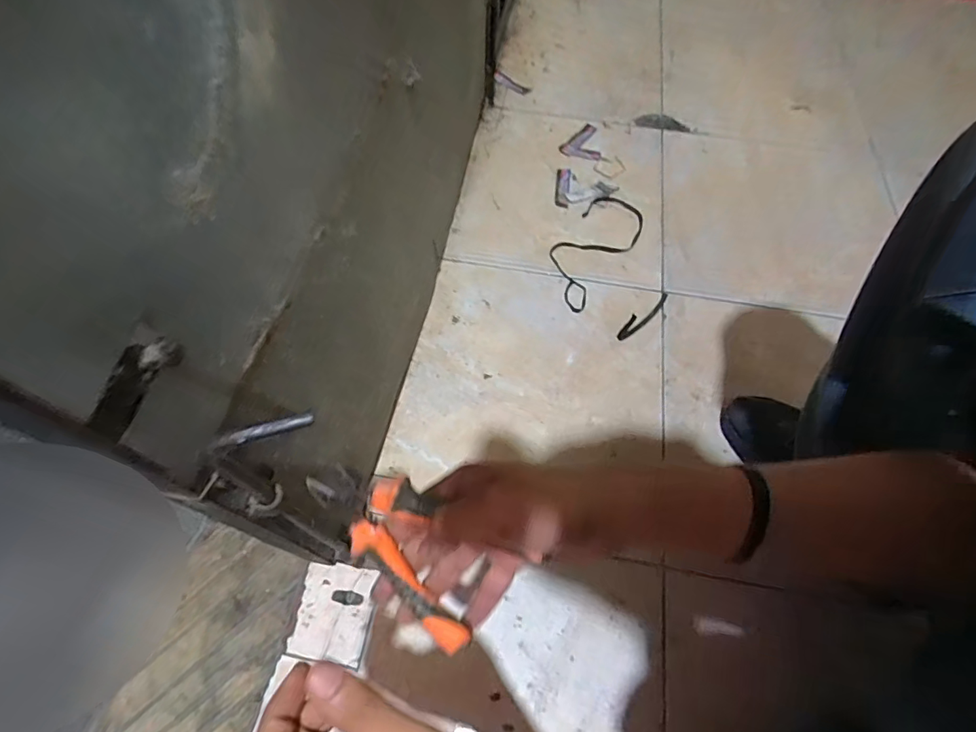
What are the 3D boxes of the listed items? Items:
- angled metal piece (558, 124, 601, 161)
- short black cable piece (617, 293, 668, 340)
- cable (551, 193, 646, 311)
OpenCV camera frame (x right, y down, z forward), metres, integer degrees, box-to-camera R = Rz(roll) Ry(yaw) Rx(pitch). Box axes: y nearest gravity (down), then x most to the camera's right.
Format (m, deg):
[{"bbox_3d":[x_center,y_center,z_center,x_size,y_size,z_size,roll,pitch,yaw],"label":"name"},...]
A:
[{"bbox_3d":[0.172,-0.425,0.920,0.073,0.009,0.101,2,61,0],"label":"angled metal piece"},{"bbox_3d":[0.234,-0.085,0.708,0.116,0.051,0.014,-39,69,-21],"label":"short black cable piece"},{"bbox_3d":[0.169,-0.191,0.783,0.098,0.010,0.240,34,64,9],"label":"cable"}]

